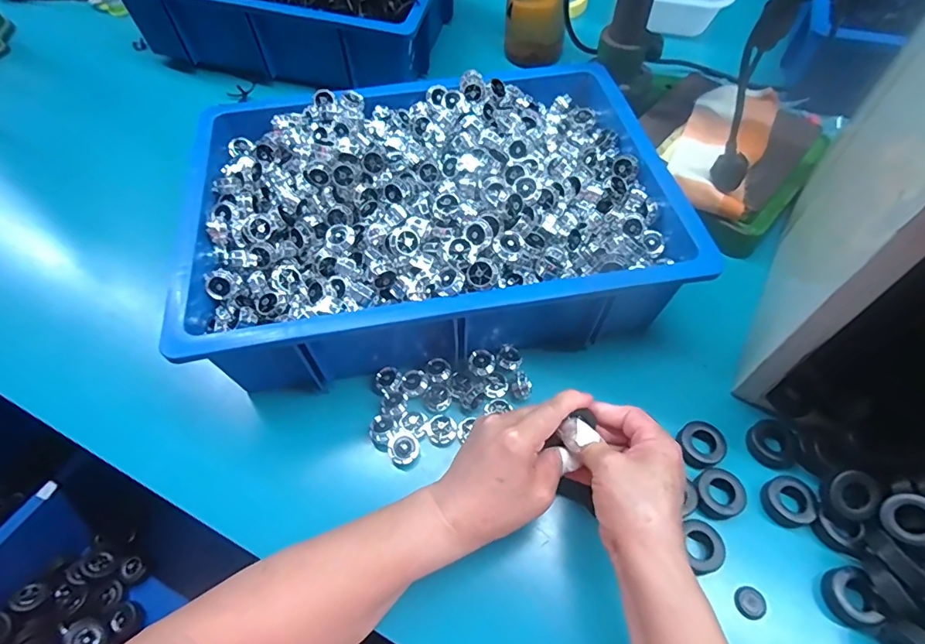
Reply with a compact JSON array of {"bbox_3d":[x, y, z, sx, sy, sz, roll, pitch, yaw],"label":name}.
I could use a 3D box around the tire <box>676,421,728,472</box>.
[{"bbox_3d":[0.203,0.106,0.413,0.039,0.014,0.036,-1,59,2],"label":"tire"}]

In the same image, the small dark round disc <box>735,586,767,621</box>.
[{"bbox_3d":[0.212,0.206,0.355,0.021,0.004,0.021,12,60,9],"label":"small dark round disc"}]

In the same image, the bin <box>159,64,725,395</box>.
[{"bbox_3d":[-0.025,-0.113,0.477,0.446,0.110,0.305,-11,59,-4],"label":"bin"}]

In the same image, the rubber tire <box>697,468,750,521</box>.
[{"bbox_3d":[0.208,0.139,0.392,0.038,0.014,0.036,-1,59,2],"label":"rubber tire"}]

